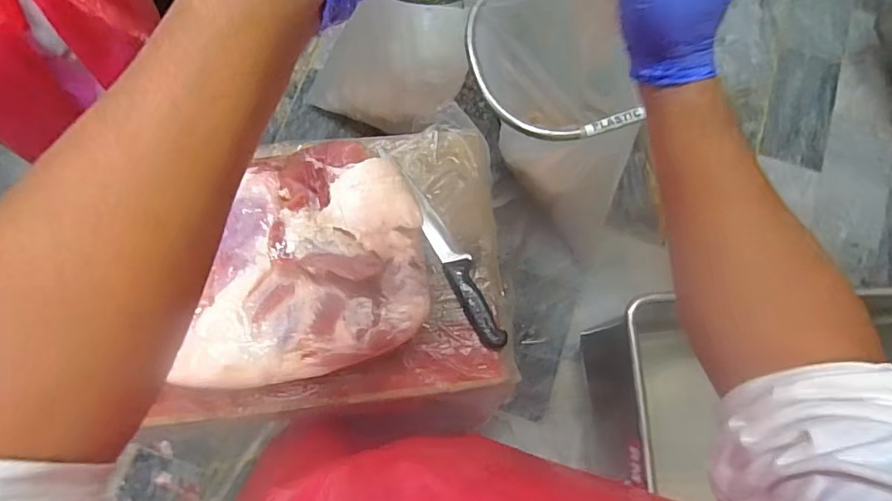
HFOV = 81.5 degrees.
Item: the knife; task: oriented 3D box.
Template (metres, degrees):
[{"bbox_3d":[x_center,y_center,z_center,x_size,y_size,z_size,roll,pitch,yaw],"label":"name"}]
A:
[{"bbox_3d":[-0.004,-0.010,0.744,0.039,0.019,0.330,-27,79,-7],"label":"knife"}]

